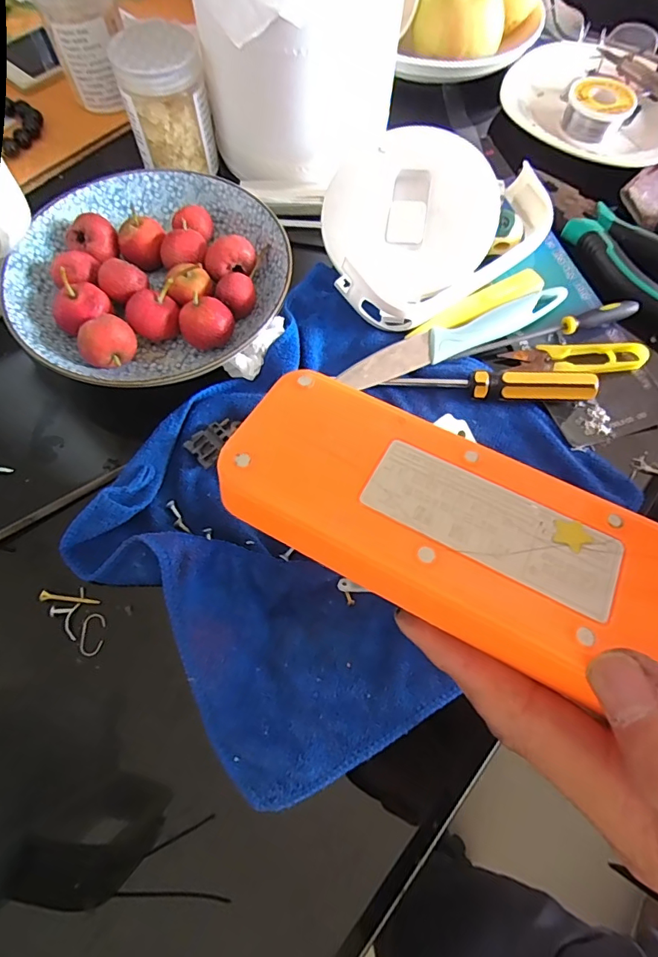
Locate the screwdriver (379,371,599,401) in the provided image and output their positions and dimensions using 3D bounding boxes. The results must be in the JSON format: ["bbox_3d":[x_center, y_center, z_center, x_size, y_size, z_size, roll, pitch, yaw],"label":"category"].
[{"bbox_3d":[0.102,-0.060,0.298,0.127,0.017,0.016,4,67,-1],"label":"screwdriver"}]

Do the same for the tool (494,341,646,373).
[{"bbox_3d":[0.166,-0.082,0.316,0.089,0.017,0.024,6,67,0],"label":"tool"}]

